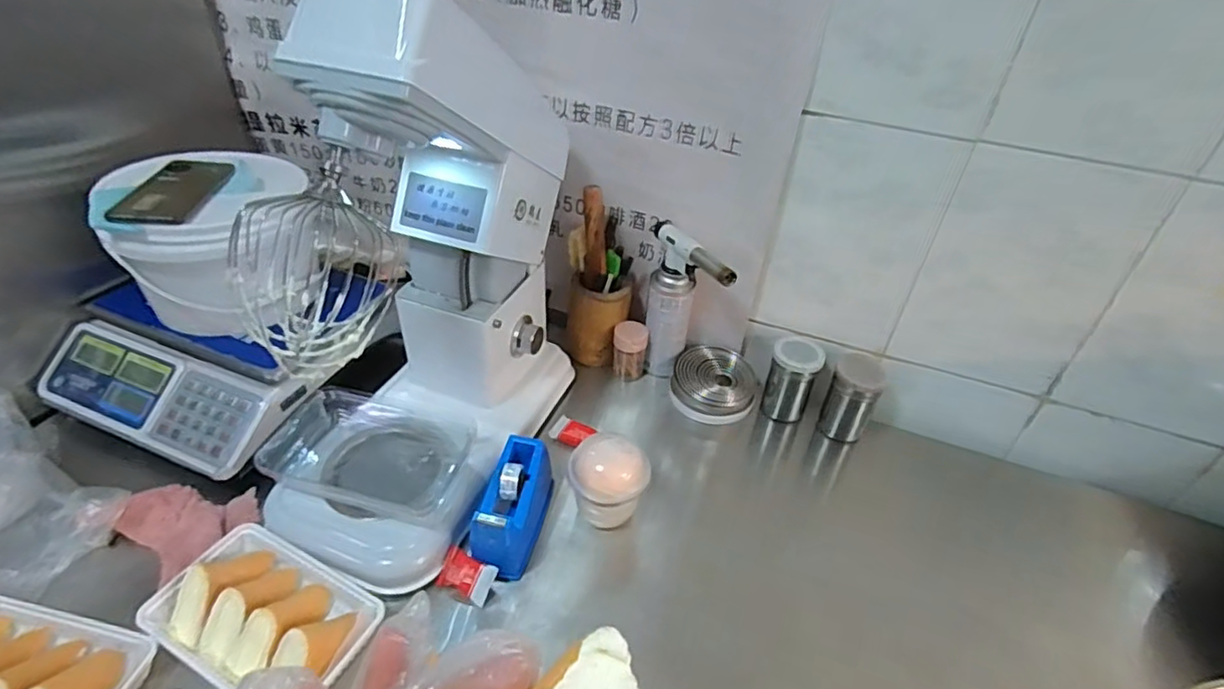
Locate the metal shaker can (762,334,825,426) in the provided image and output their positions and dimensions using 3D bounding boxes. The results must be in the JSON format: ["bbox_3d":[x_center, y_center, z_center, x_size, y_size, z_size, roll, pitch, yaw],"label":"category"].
[{"bbox_3d":[0.258,0.048,0.878,0.064,0.122,0.059,3,38,-2],"label":"metal shaker can"}]

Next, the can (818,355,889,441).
[{"bbox_3d":[0.332,0.077,0.850,0.062,0.114,0.068,3,38,-2],"label":"can"}]

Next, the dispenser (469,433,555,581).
[{"bbox_3d":[-0.111,0.181,0.689,0.065,0.085,0.133,11,39,8],"label":"dispenser"}]

